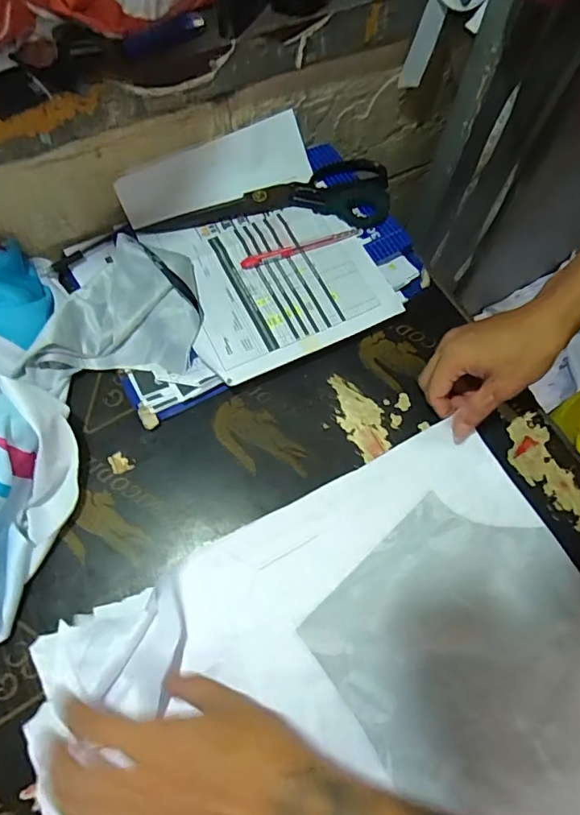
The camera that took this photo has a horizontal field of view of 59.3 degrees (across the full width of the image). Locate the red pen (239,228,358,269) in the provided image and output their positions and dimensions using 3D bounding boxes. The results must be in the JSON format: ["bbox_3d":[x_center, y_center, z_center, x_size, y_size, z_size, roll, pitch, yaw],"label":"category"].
[{"bbox_3d":[0.012,-0.177,0.555,0.137,0.008,0.016,-22,68,-11],"label":"red pen"}]

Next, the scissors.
[{"bbox_3d":[-0.026,-0.240,0.580,0.276,0.019,0.088,-3,66,-4],"label":"scissors"}]

